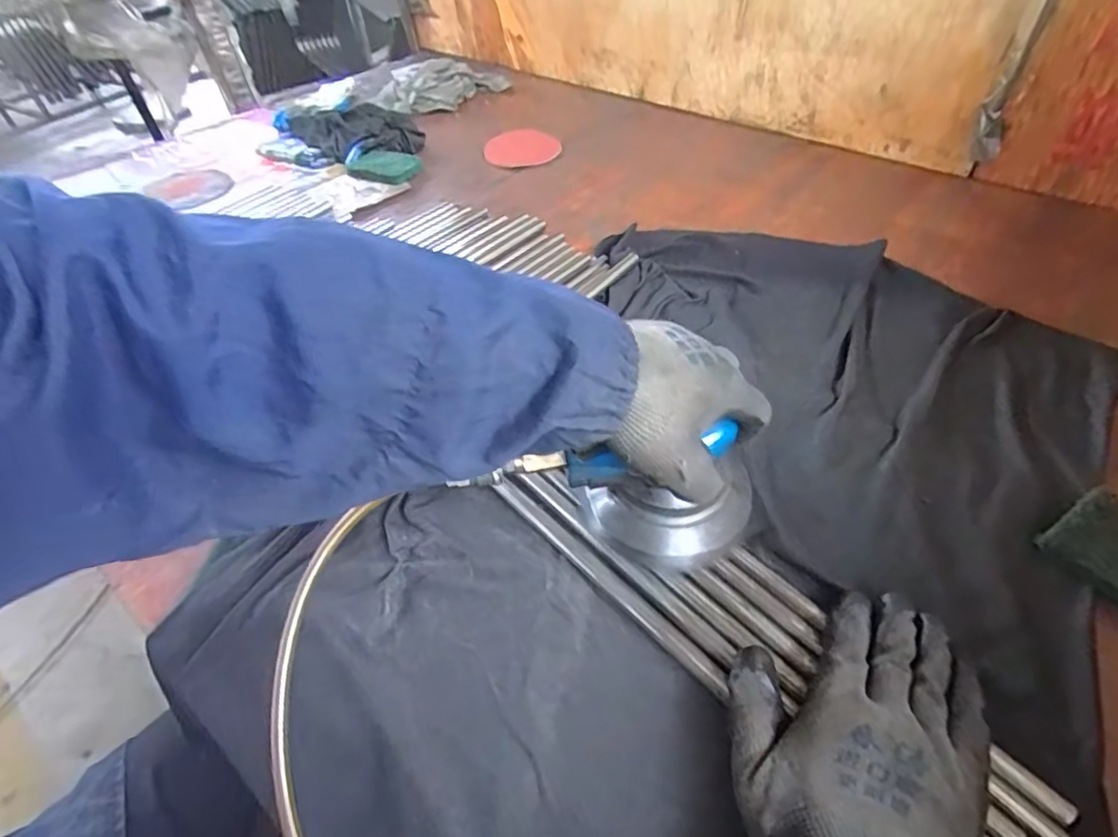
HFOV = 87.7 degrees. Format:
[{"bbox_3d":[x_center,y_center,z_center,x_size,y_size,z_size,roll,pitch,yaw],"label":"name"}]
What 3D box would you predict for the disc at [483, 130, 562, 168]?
[{"bbox_3d":[-0.056,-0.409,0.882,0.112,0.017,0.101,-3,46,3],"label":"disc"}]

